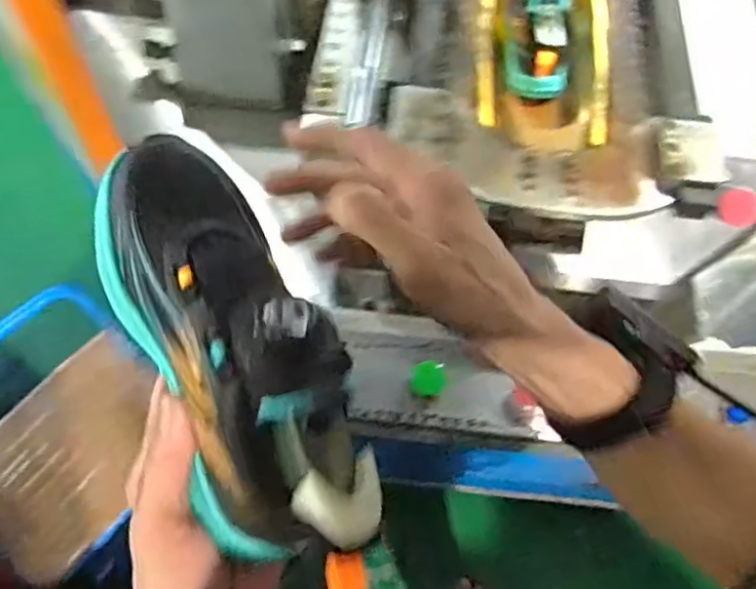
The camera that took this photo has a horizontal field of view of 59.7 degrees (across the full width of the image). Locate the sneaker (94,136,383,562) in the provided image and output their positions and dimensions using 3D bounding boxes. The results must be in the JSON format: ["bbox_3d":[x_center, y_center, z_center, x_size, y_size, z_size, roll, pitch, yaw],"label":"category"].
[{"bbox_3d":[-0.070,0.019,0.302,0.079,0.091,0.205,-26,71,-15],"label":"sneaker"}]

